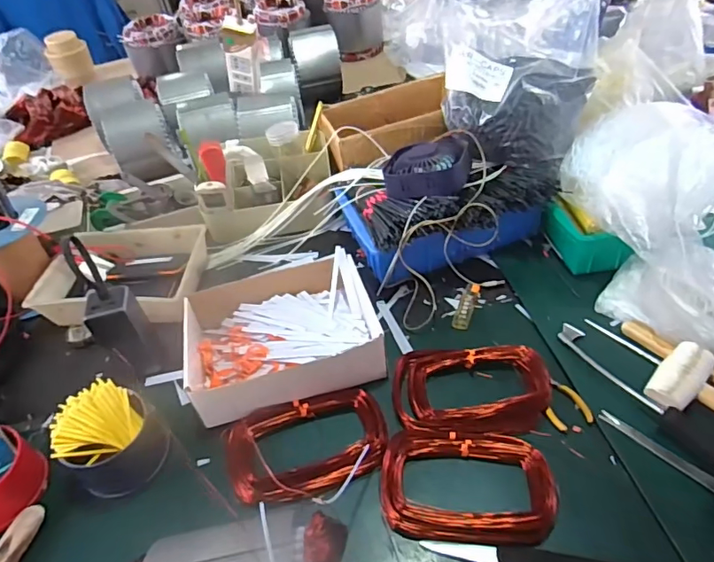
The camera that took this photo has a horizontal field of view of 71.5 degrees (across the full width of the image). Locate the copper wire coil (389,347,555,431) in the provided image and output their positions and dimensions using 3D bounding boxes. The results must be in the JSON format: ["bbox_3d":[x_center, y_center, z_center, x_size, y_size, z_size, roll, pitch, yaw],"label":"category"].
[{"bbox_3d":[0.137,0.124,0.602,0.181,0.023,0.110,-1,45,7],"label":"copper wire coil"}]

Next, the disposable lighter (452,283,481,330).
[{"bbox_3d":[0.156,0.034,0.710,0.025,0.013,0.086,11,48,18],"label":"disposable lighter"}]

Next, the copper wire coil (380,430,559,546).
[{"bbox_3d":[0.117,0.213,0.527,0.175,0.019,0.114,1,45,9],"label":"copper wire coil"}]

